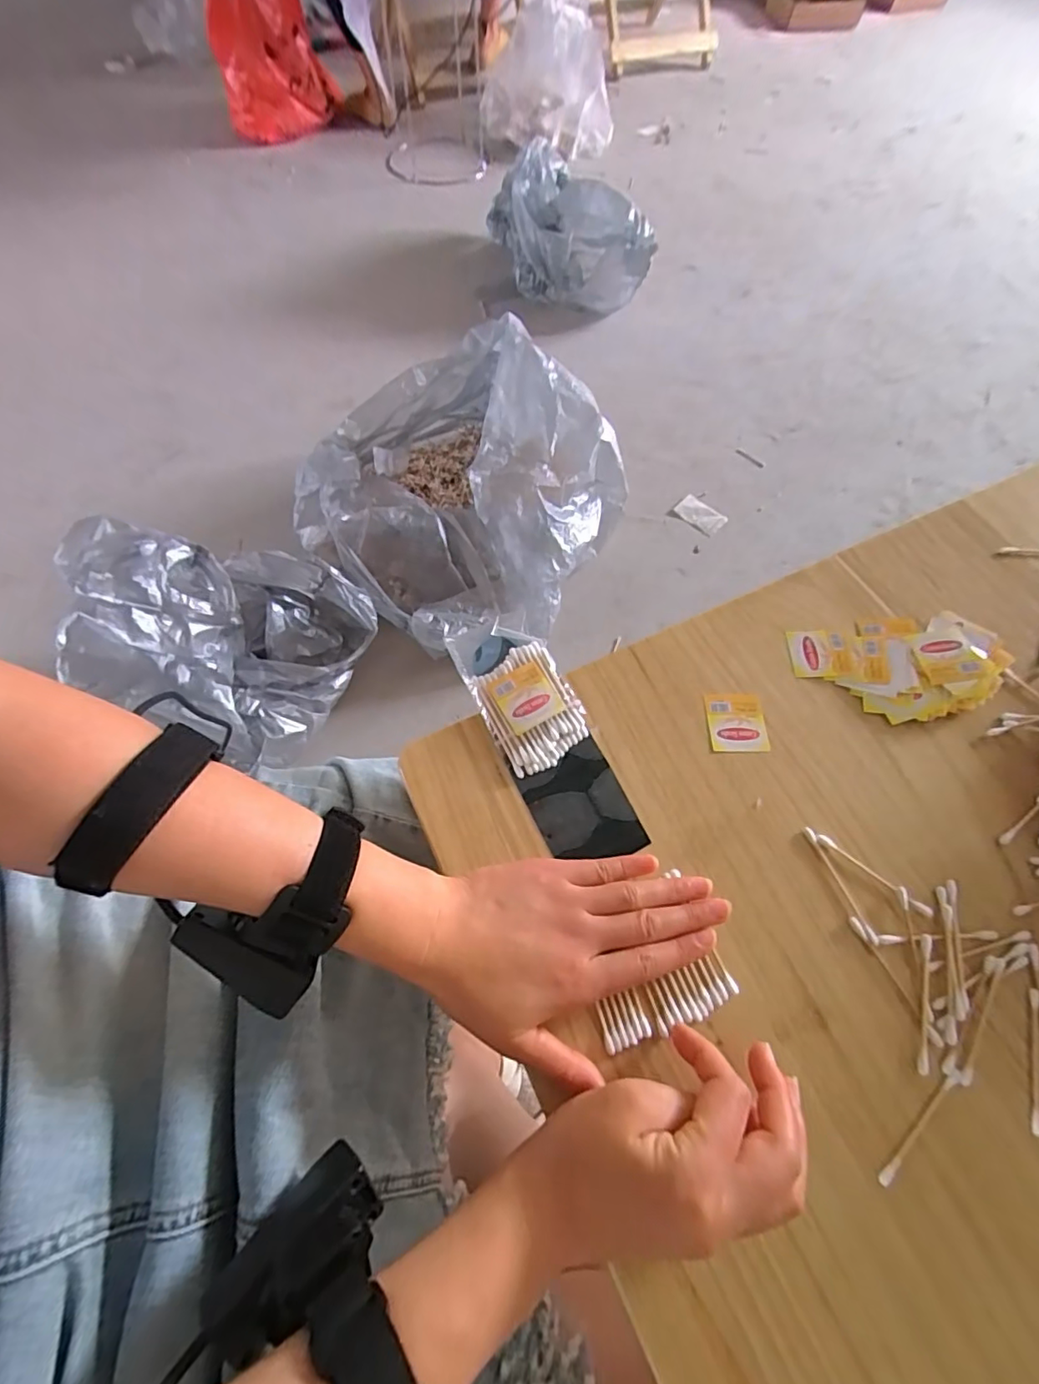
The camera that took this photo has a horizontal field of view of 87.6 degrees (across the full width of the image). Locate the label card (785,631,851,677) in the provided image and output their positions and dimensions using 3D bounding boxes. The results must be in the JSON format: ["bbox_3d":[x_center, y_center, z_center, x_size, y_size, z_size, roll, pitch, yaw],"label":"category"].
[{"bbox_3d":[0.224,-0.029,0.403,0.042,0.004,0.038,3,65,0],"label":"label card"}]

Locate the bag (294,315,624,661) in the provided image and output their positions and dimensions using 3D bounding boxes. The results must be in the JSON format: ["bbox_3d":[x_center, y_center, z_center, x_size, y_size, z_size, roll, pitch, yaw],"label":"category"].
[{"bbox_3d":[-0.125,-0.387,1.004,0.516,0.218,0.567,-40,70,-18],"label":"bag"}]

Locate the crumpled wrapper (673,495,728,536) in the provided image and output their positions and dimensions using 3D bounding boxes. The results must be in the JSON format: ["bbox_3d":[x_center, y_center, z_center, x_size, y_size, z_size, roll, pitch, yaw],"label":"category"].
[{"bbox_3d":[0.384,-0.376,1.152,0.100,0.014,0.060,38,69,17],"label":"crumpled wrapper"}]

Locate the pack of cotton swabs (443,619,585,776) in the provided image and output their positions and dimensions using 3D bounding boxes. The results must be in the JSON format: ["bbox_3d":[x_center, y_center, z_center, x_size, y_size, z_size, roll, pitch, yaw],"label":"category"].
[{"bbox_3d":[-0.001,-0.003,0.383,0.062,0.011,0.117,-25,68,-12],"label":"pack of cotton swabs"}]

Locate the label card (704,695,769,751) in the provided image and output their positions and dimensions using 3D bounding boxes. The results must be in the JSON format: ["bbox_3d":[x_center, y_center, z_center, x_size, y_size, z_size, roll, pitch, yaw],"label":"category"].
[{"bbox_3d":[0.152,0.021,0.380,0.039,0.004,0.042,0,65,-1],"label":"label card"}]

